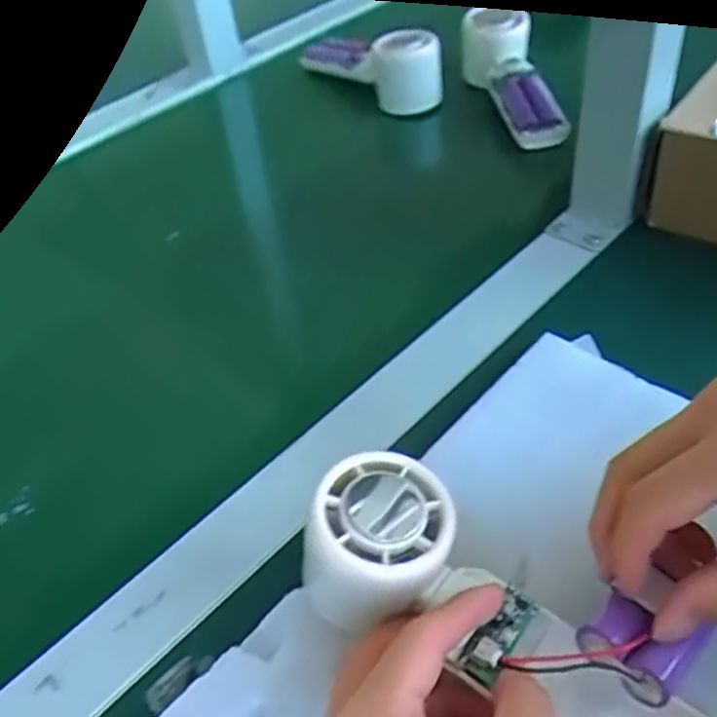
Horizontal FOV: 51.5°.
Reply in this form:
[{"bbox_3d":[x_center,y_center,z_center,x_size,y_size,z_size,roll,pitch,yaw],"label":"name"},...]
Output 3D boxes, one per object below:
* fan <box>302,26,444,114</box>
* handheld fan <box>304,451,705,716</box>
[{"bbox_3d":[0.012,-0.277,0.684,0.048,0.066,0.165,-29,47,-21],"label":"fan"},{"bbox_3d":[0.051,0.104,0.282,0.162,0.052,0.057,32,54,16],"label":"handheld fan"}]

